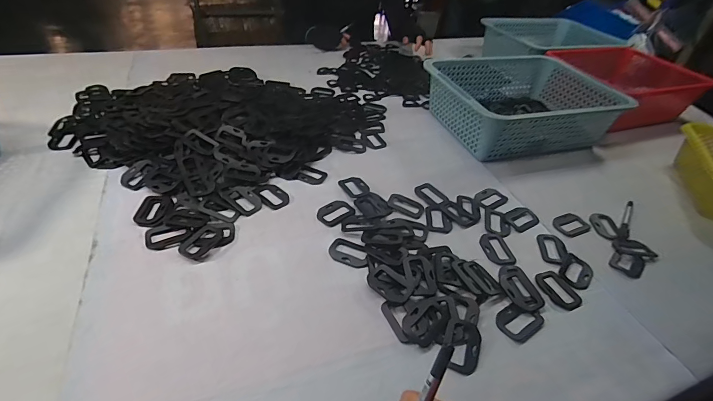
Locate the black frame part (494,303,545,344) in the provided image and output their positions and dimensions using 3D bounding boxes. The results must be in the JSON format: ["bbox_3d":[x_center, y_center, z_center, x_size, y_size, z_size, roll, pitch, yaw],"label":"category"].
[{"bbox_3d":[0.210,0.156,0.482,0.062,0.006,0.045,-21,48,-29],"label":"black frame part"}]

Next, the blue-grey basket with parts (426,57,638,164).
[{"bbox_3d":[0.372,-0.236,0.890,0.393,0.123,0.332,-9,43,-18],"label":"blue-grey basket with parts"}]

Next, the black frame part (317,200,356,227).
[{"bbox_3d":[-0.035,0.019,0.612,0.061,0.004,0.047,-28,52,-34],"label":"black frame part"}]

